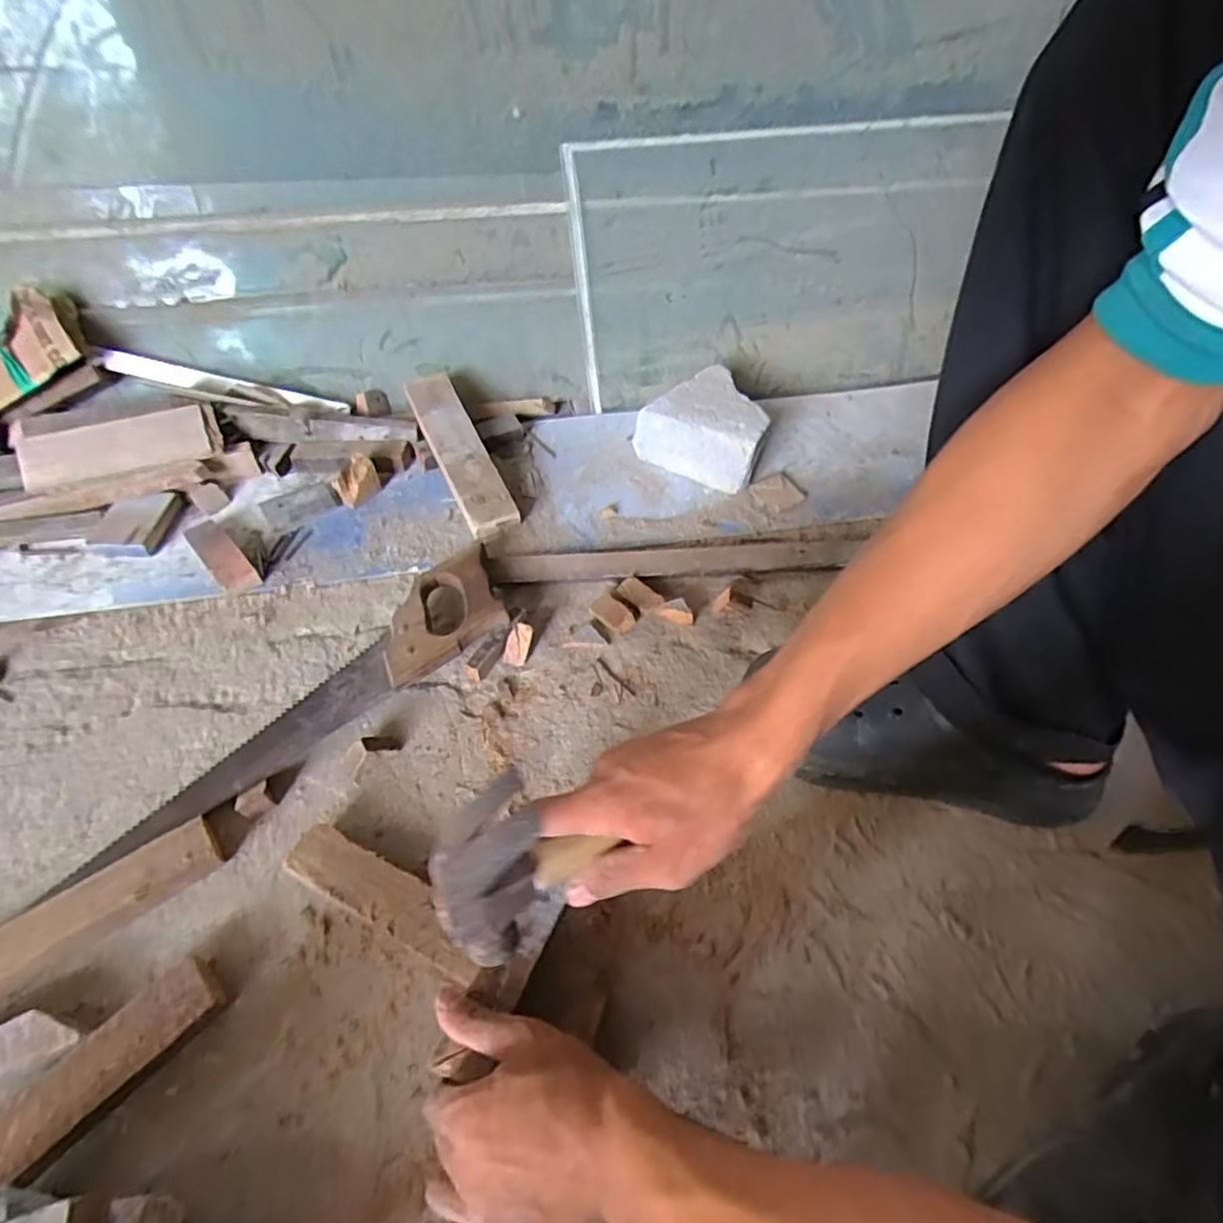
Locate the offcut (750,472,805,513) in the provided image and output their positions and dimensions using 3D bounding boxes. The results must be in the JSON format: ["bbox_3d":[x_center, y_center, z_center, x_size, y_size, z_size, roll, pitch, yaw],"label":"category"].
[{"bbox_3d":[0.186,-0.133,0.721,0.050,0.009,0.049,-31,59,-22],"label":"offcut"}]

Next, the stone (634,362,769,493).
[{"bbox_3d":[0.116,-0.210,0.733,0.136,0.075,0.125,27,56,18],"label":"stone"}]

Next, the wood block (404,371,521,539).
[{"bbox_3d":[-0.164,-0.175,0.695,0.054,0.019,0.214,-22,70,-17],"label":"wood block"}]

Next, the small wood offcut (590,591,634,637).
[{"bbox_3d":[0.001,0.001,0.613,0.027,0.019,0.043,-30,59,-22],"label":"small wood offcut"}]

